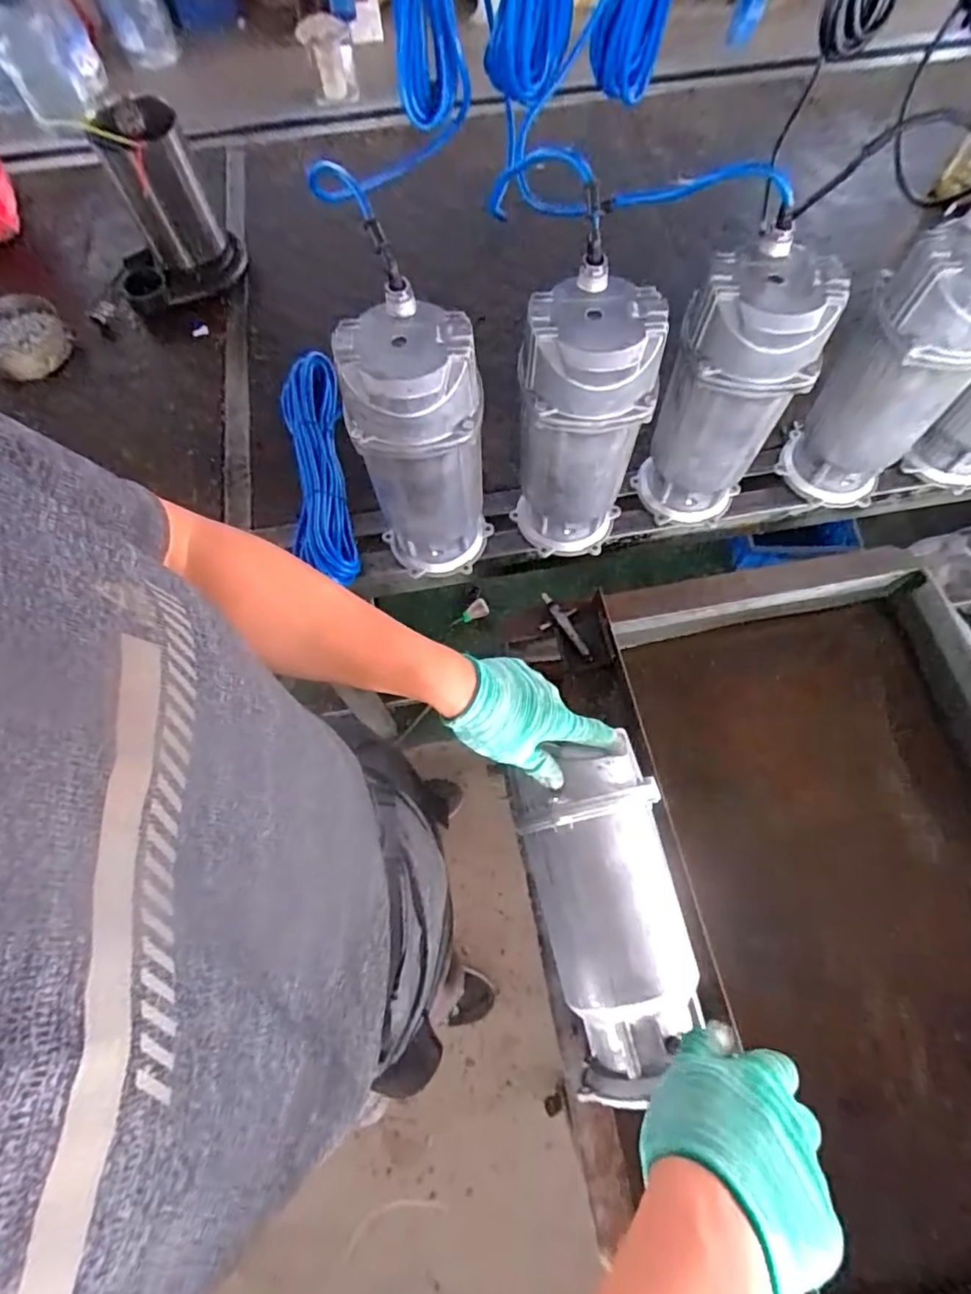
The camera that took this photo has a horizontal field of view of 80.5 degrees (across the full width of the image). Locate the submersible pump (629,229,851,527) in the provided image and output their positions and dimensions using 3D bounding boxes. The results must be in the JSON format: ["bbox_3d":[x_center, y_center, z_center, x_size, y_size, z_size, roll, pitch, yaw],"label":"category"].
[{"bbox_3d":[0.262,-0.263,0.641,0.129,0.292,0.119,26,70,12],"label":"submersible pump"}]

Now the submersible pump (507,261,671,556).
[{"bbox_3d":[0.101,-0.225,0.628,0.126,0.290,0.110,12,68,6],"label":"submersible pump"}]

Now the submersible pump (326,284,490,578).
[{"bbox_3d":[-0.065,-0.198,0.625,0.124,0.301,0.106,-7,67,-2],"label":"submersible pump"}]

